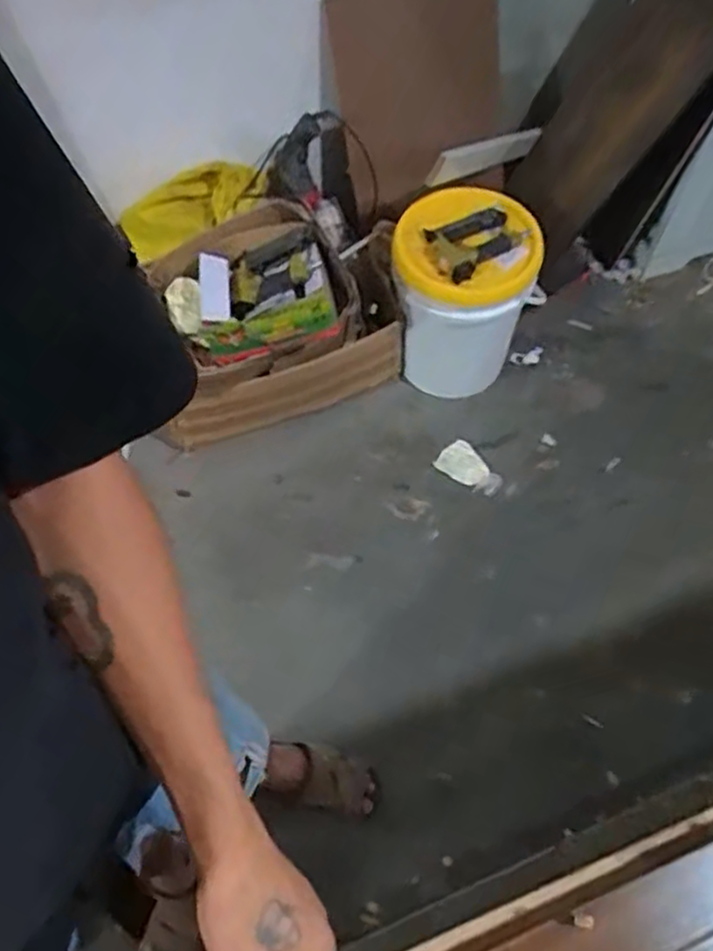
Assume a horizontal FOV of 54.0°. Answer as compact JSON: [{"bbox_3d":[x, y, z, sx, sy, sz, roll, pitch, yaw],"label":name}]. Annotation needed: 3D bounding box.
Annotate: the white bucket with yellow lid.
[{"bbox_3d":[0.221,-0.376,1.561,0.285,0.445,0.293,0,62,-1],"label":"white bucket with yellow lid"}]

